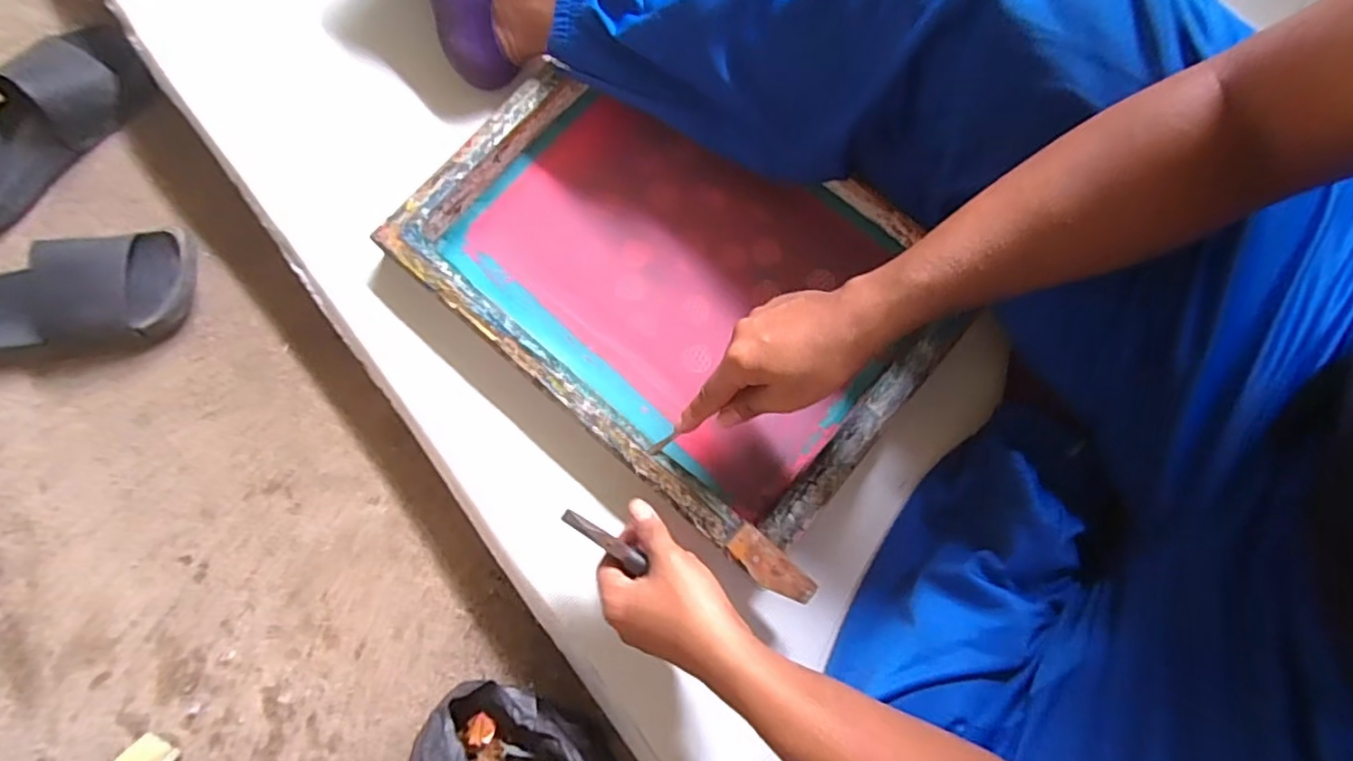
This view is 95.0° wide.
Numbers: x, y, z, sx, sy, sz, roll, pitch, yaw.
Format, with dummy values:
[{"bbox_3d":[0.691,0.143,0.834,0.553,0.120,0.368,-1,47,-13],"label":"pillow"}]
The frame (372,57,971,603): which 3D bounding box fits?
[{"bbox_3d":[0.002,-0.097,0.572,0.455,0.061,0.325,39,81,7],"label":"frame"}]

